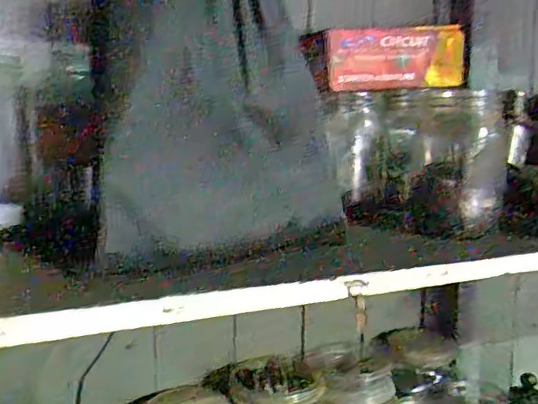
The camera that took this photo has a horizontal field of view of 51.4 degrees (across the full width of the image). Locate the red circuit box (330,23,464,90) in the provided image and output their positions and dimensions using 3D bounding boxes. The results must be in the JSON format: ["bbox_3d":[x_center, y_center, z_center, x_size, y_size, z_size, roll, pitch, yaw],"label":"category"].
[{"bbox_3d":[0.139,-0.154,0.591,0.168,0.068,0.028,-3,11,-26],"label":"red circuit box"}]

